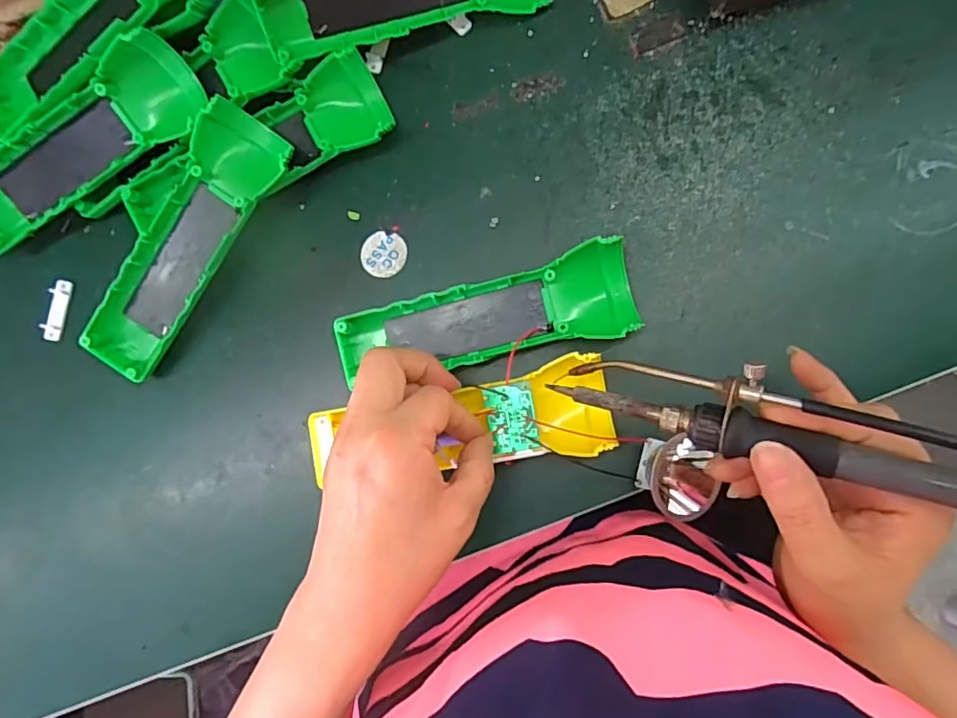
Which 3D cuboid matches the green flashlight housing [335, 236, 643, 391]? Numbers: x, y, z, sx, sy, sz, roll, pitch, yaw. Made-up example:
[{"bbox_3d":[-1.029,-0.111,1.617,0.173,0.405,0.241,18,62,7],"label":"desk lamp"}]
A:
[{"bbox_3d":[0.004,-0.020,0.318,0.161,0.028,0.047,-14,85,4],"label":"green flashlight housing"}]

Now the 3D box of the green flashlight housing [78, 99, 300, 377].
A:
[{"bbox_3d":[-0.165,-0.063,0.330,0.047,0.041,0.160,36,90,6],"label":"green flashlight housing"}]

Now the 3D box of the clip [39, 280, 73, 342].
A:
[{"bbox_3d":[-0.259,-0.030,0.354,0.009,0.005,0.037,13,88,6],"label":"clip"}]

